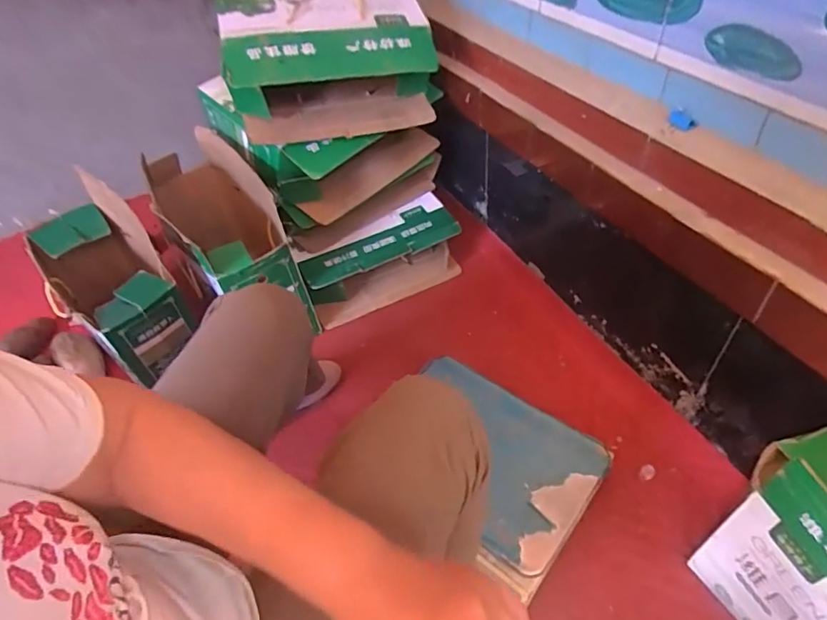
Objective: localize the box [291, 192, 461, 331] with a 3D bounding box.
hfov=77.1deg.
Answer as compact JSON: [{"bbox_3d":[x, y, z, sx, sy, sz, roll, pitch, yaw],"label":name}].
[{"bbox_3d":[-0.072,-0.103,1.148,0.345,0.145,0.128,-26,49,-16],"label":"box"}]

